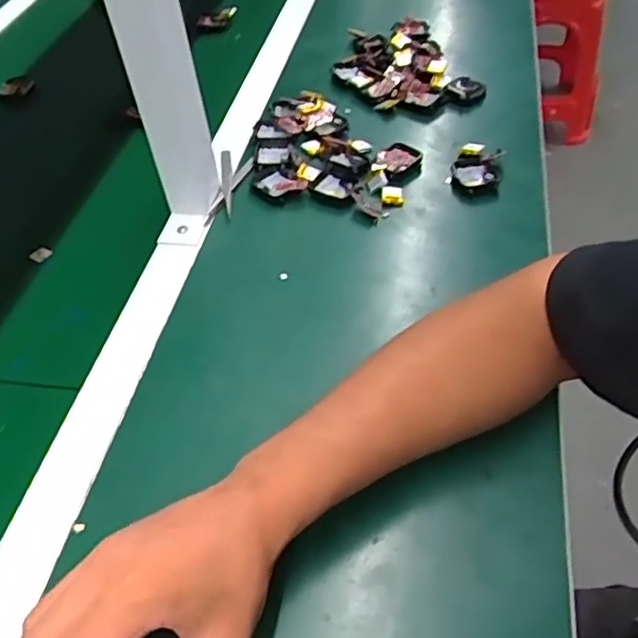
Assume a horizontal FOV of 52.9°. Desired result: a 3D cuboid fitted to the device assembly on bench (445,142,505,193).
[{"bbox_3d":[0.152,-0.144,0.611,0.047,0.009,0.069,19,53,22],"label":"device assembly on bench"}]

